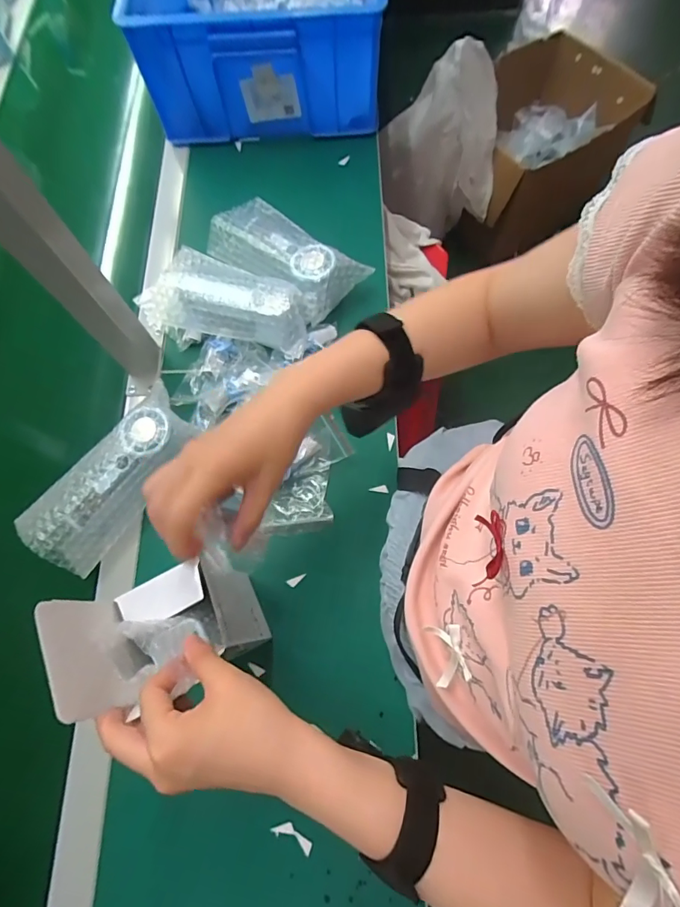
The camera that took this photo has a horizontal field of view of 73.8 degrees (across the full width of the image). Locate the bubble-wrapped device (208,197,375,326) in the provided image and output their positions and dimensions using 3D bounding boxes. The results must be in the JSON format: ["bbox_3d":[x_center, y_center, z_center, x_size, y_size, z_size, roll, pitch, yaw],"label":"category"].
[{"bbox_3d":[-0.076,-0.257,0.580,0.205,0.045,0.108,39,76,13],"label":"bubble-wrapped device"}]

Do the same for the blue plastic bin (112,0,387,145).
[{"bbox_3d":[-0.119,-0.682,0.662,0.323,0.168,0.410,-4,71,0],"label":"blue plastic bin"}]

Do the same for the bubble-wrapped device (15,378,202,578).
[{"bbox_3d":[-0.240,0.025,0.490,0.087,0.057,0.202,38,76,13],"label":"bubble-wrapped device"}]

